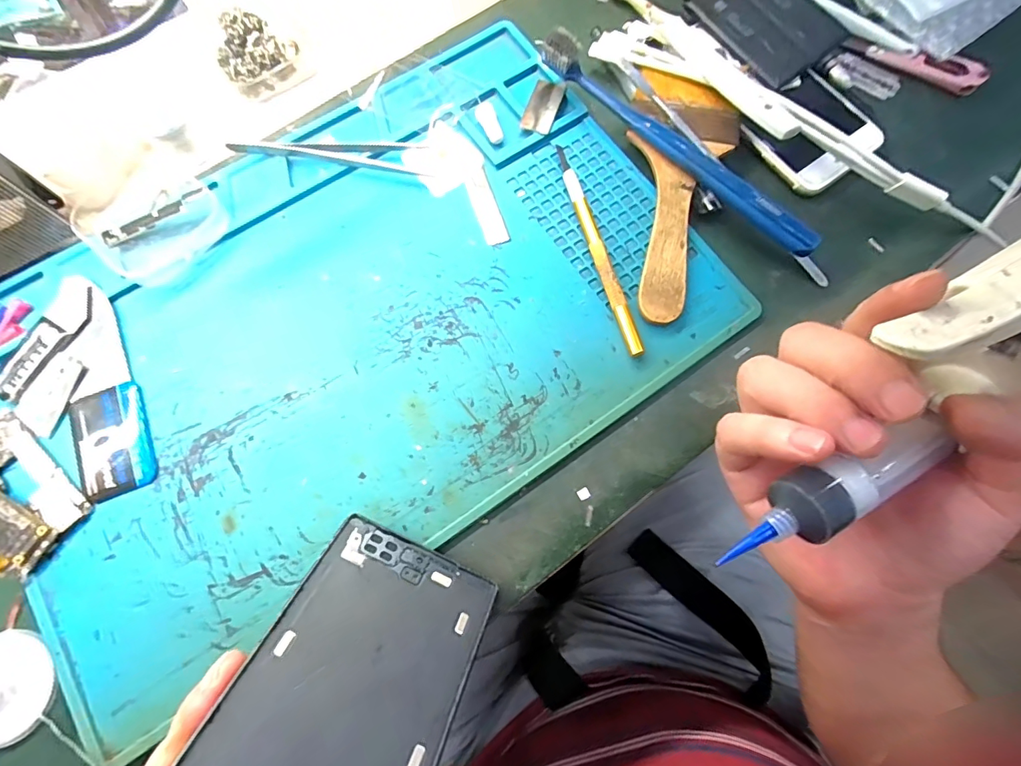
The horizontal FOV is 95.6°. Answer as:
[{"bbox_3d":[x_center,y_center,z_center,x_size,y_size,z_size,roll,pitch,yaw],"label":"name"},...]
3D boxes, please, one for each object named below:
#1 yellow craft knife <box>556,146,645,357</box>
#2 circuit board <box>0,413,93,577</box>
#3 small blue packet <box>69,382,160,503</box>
[{"bbox_3d":[0.048,-0.077,0.259,0.008,0.008,0.133,-15,77,-5],"label":"yellow craft knife"},{"bbox_3d":[-0.242,0.052,0.222,0.047,0.008,0.074,-44,81,-11],"label":"circuit board"},{"bbox_3d":[-0.200,0.028,0.232,0.034,0.004,0.054,-22,77,-7],"label":"small blue packet"}]

